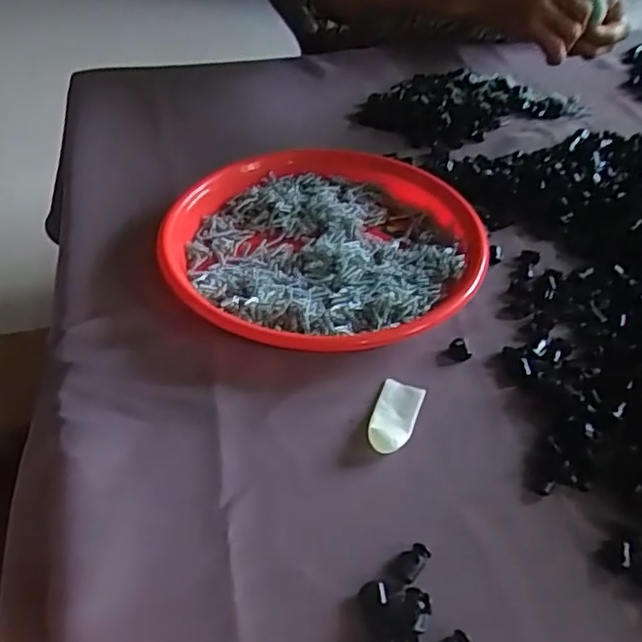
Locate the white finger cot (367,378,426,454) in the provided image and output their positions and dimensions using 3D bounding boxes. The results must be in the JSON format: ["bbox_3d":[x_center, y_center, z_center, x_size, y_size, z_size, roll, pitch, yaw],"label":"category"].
[{"bbox_3d":[0.045,0.057,0.401,0.026,0.006,0.053,14,47,15],"label":"white finger cot"}]

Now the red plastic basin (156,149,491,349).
[{"bbox_3d":[0.006,-0.062,0.501,0.223,0.032,0.229,0,45,0],"label":"red plastic basin"}]

